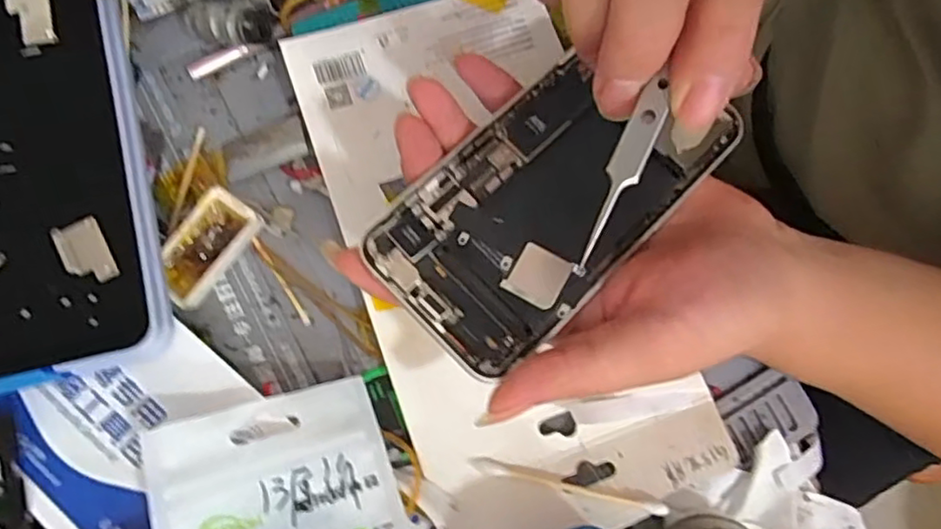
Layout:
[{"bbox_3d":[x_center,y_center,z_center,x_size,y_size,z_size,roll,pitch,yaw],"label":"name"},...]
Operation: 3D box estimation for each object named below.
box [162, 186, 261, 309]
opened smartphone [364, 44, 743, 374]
[{"bbox_3d":[-0.109,-0.007,0.262,0.024,0.017,0.046,35,80,6],"label":"box"},{"bbox_3d":[0.030,-0.026,0.234,0.134,0.015,0.070,-44,83,-9],"label":"opened smartphone"}]

